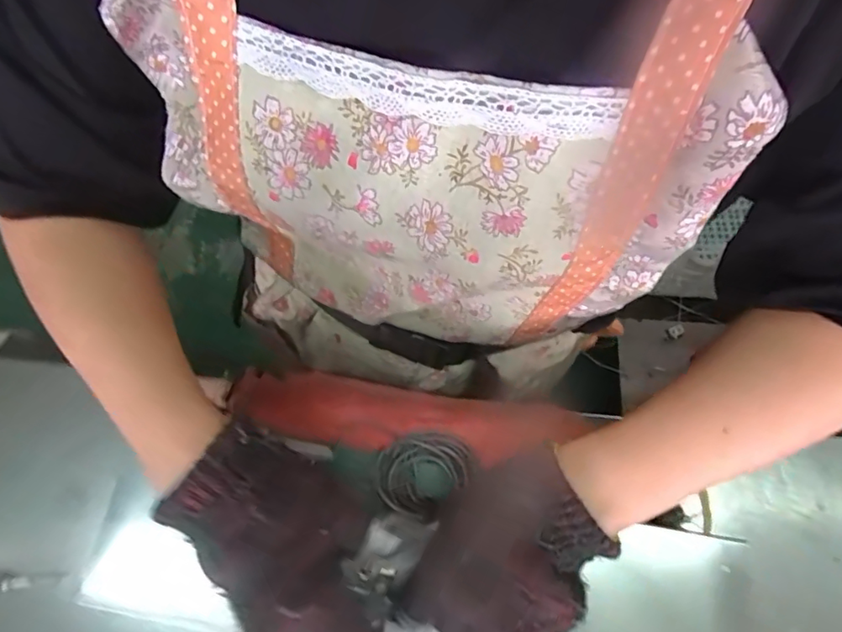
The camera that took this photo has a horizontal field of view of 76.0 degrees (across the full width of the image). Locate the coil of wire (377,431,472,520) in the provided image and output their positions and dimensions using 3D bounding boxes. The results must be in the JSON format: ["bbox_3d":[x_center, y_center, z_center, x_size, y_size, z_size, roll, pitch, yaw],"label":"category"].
[{"bbox_3d":[0.000,0.123,0.435,0.063,0.011,0.071,40,75,10],"label":"coil of wire"}]

